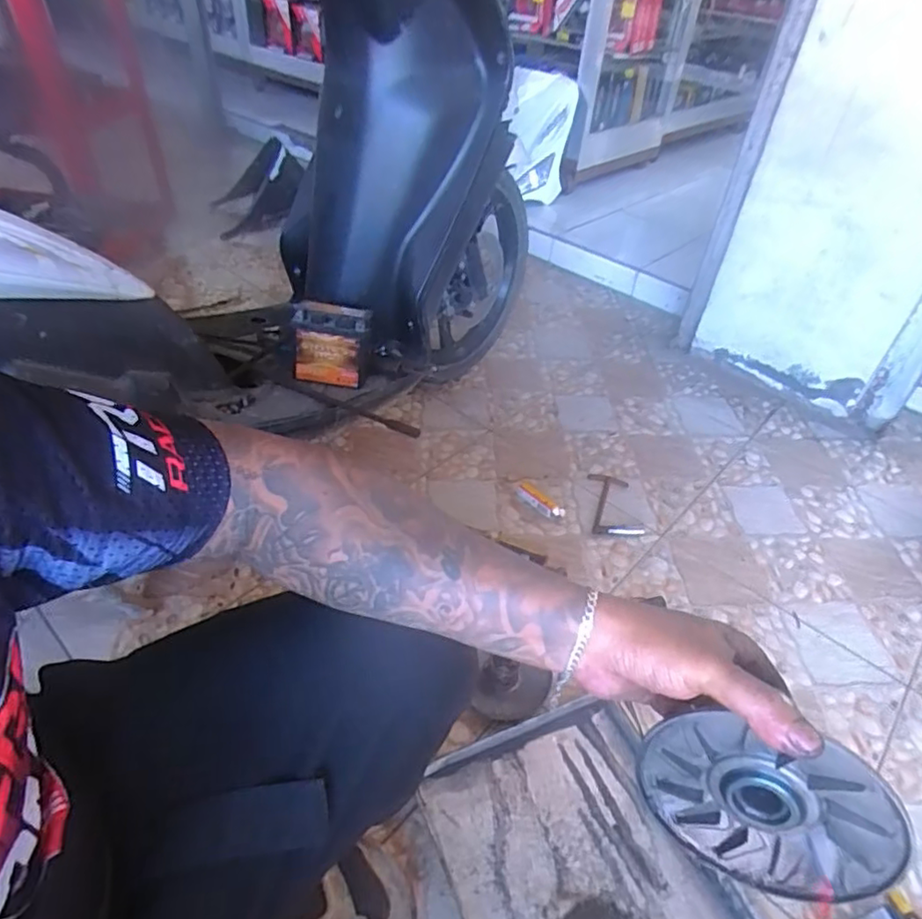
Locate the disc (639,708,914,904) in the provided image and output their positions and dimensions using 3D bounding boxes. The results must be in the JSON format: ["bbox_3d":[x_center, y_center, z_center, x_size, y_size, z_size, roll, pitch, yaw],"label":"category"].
[{"bbox_3d":[0.169,0.197,0.342,0.129,0.120,0.027,24,46,20],"label":"disc"}]

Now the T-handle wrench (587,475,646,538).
[{"bbox_3d":[0.285,0.082,1.119,0.090,0.022,0.166,7,42,2],"label":"T-handle wrench"}]

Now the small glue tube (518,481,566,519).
[{"bbox_3d":[0.144,0.075,1.098,0.034,0.014,0.096,-31,53,-33],"label":"small glue tube"}]

